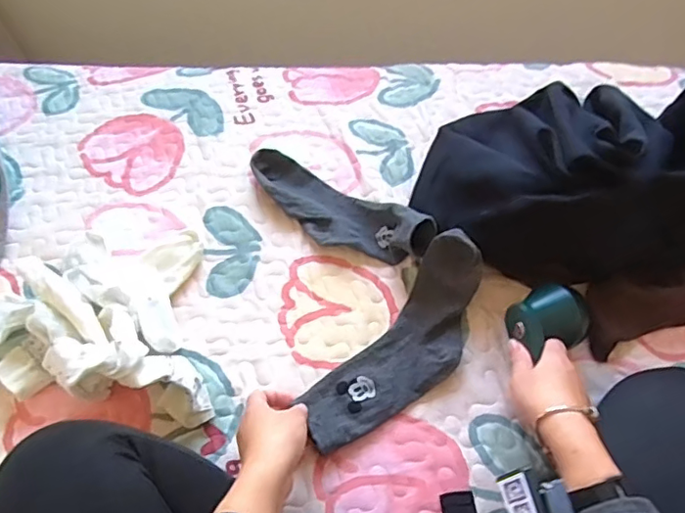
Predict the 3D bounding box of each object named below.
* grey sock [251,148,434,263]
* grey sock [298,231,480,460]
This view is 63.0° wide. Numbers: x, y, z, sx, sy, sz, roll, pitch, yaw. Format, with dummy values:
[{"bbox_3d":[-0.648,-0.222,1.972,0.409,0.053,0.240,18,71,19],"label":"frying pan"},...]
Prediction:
[{"bbox_3d":[-0.012,-0.064,0.662,0.249,0.066,0.074,35,64,19],"label":"grey sock"},{"bbox_3d":[0.068,0.097,0.589,0.091,0.059,0.253,36,77,20],"label":"grey sock"}]

